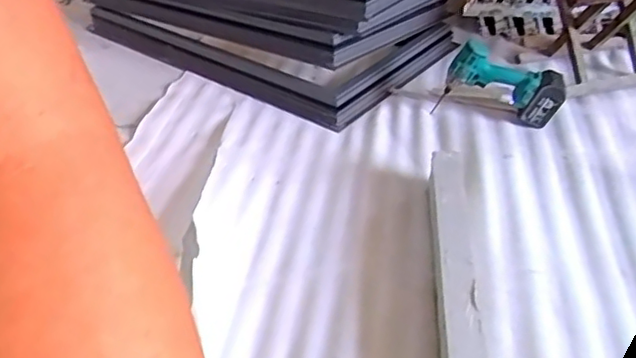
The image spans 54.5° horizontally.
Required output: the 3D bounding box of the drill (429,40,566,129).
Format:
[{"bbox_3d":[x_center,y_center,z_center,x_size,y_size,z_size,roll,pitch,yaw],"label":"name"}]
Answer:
[{"bbox_3d":[0.433,-0.207,1.466,0.260,0.201,0.097,24,43,8],"label":"drill"}]

